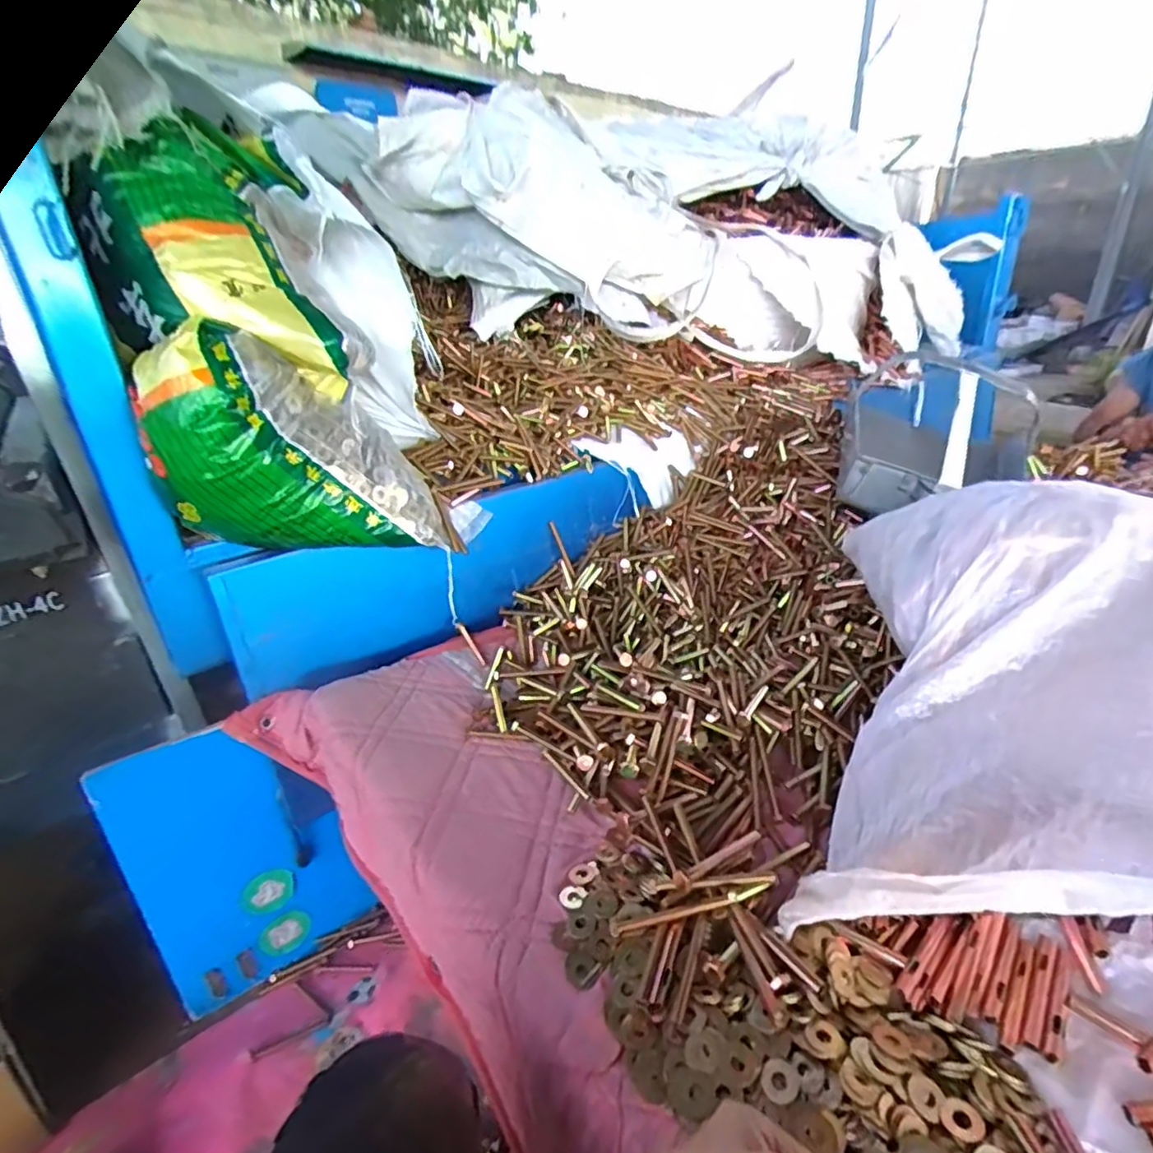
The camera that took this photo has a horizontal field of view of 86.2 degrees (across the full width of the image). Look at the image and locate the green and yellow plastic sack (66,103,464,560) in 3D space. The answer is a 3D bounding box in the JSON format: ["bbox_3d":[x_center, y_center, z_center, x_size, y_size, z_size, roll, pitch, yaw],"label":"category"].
[{"bbox_3d":[-0.368,-0.284,0.800,0.343,0.480,0.306,-12,27,-18],"label":"green and yellow plastic sack"}]

